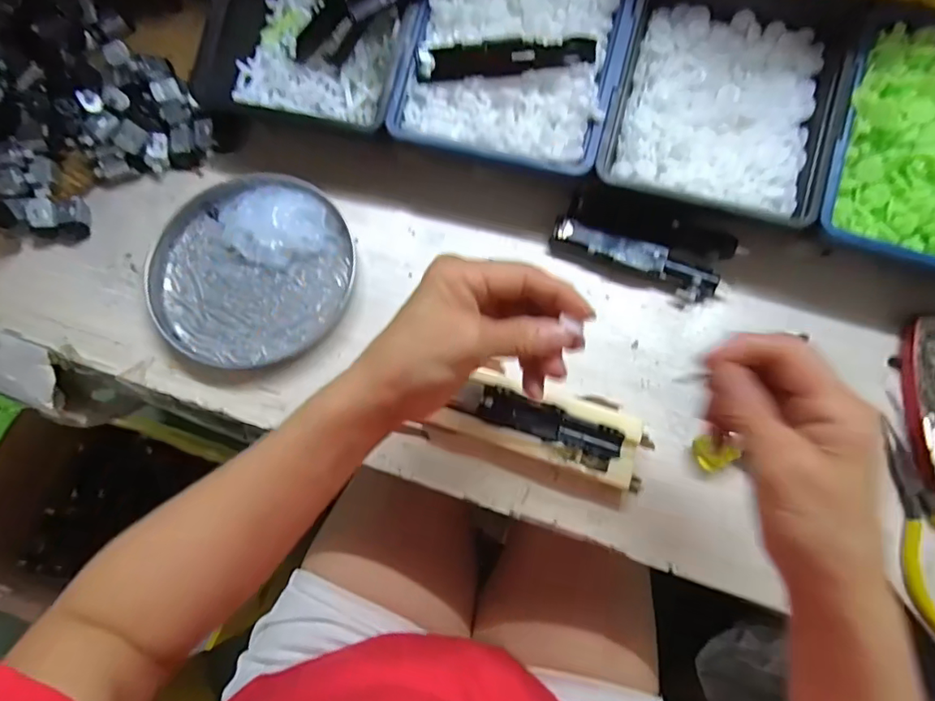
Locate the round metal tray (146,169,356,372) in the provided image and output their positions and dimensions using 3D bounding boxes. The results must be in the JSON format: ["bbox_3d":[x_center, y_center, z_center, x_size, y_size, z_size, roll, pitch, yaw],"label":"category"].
[{"bbox_3d":[-0.156,-0.061,0.384,0.140,0.018,0.141,-7,75,-1],"label":"round metal tray"}]

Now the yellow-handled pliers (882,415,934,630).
[{"bbox_3d":[0.288,0.111,0.331,0.048,0.008,0.115,-15,75,-3],"label":"yellow-handled pliers"}]

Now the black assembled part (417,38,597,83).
[{"bbox_3d":[0.027,-0.196,0.356,0.113,0.019,0.014,-2,75,0],"label":"black assembled part"}]

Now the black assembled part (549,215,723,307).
[{"bbox_3d":[0.119,-0.065,0.381,0.118,0.020,0.024,23,76,7],"label":"black assembled part"}]

